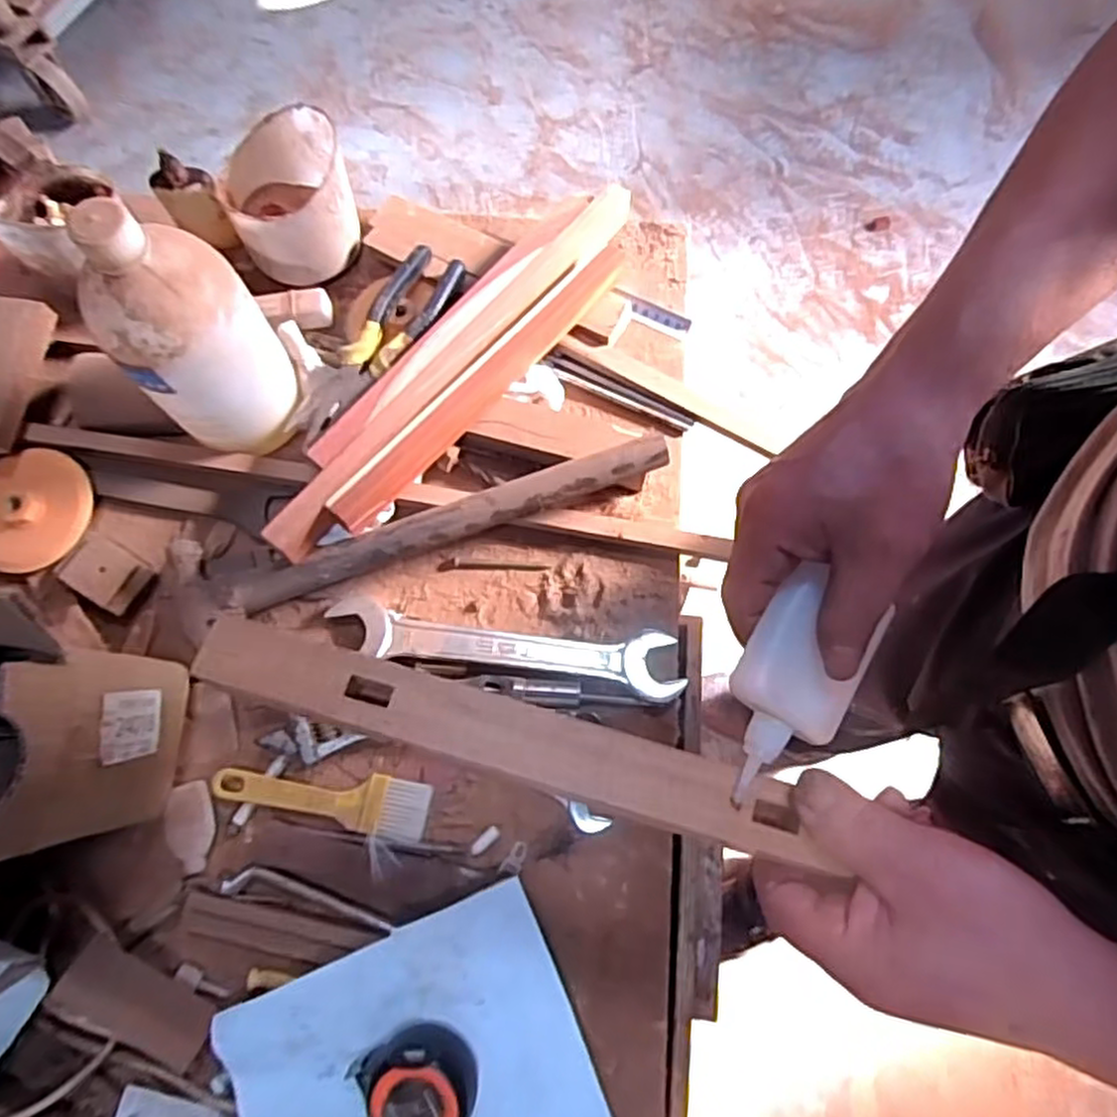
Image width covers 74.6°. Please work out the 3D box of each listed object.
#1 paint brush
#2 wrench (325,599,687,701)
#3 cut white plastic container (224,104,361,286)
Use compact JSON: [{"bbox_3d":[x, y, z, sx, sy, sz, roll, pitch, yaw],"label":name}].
[{"bbox_3d":[-0.161,0.161,0.495,0.146,0.008,0.038,8,72,3],"label":"paint brush"},{"bbox_3d":[-0.039,0.064,0.530,0.251,0.013,0.048,5,72,2],"label":"wrench"},{"bbox_3d":[-0.213,-0.287,0.590,0.099,0.080,0.092,-16,72,-5],"label":"cut white plastic container"}]

